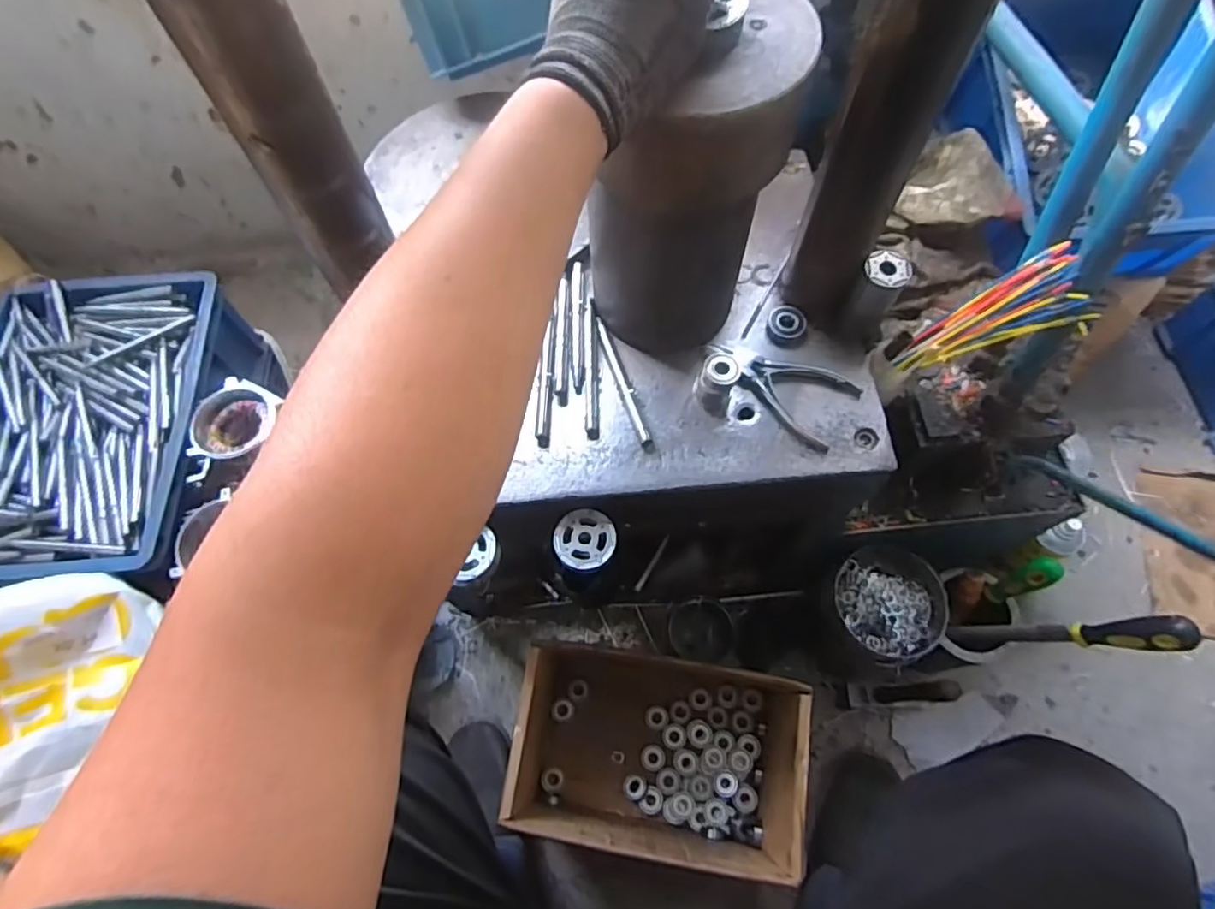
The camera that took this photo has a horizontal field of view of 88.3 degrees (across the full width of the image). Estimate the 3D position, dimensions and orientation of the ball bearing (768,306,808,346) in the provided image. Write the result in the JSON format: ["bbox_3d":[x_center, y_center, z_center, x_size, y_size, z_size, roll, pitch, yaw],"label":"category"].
[{"bbox_3d":[0.166,-0.119,0.578,0.035,0.012,0.039,22,68,11],"label":"ball bearing"}]

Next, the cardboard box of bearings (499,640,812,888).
[{"bbox_3d":[0.056,0.347,0.743,0.303,0.195,0.202,9,66,5],"label":"cardboard box of bearings"}]

